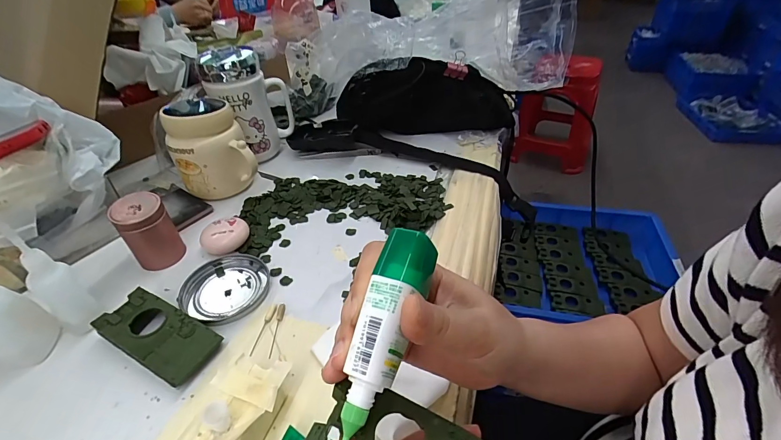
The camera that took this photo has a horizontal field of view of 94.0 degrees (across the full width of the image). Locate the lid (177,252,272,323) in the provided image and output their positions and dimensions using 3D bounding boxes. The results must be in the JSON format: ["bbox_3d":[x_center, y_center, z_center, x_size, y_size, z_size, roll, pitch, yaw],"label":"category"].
[{"bbox_3d":[-0.157,0.063,0.349,0.075,0.009,0.078,-2,40,1],"label":"lid"}]

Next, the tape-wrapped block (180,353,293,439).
[{"bbox_3d":[-0.101,0.132,0.236,0.053,0.045,0.088,11,42,16],"label":"tape-wrapped block"}]

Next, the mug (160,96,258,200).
[{"bbox_3d":[-0.225,-0.089,0.449,0.085,0.109,0.098,-26,46,-25],"label":"mug"}]

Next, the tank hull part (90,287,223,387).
[{"bbox_3d":[-0.192,0.096,0.303,0.102,0.020,0.046,18,44,22],"label":"tank hull part"}]

